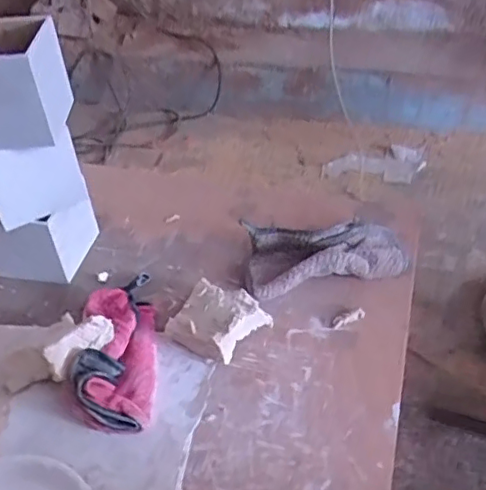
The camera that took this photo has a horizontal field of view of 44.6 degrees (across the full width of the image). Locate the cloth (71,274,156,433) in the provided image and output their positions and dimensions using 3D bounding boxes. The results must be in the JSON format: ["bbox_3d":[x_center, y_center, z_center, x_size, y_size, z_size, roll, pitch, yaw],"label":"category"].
[{"bbox_3d":[-0.150,0.109,0.698,0.088,0.049,0.237,-7,39,-4],"label":"cloth"}]

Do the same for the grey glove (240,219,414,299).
[{"bbox_3d":[0.103,0.007,0.804,0.209,0.052,0.120,-10,39,-8],"label":"grey glove"}]

